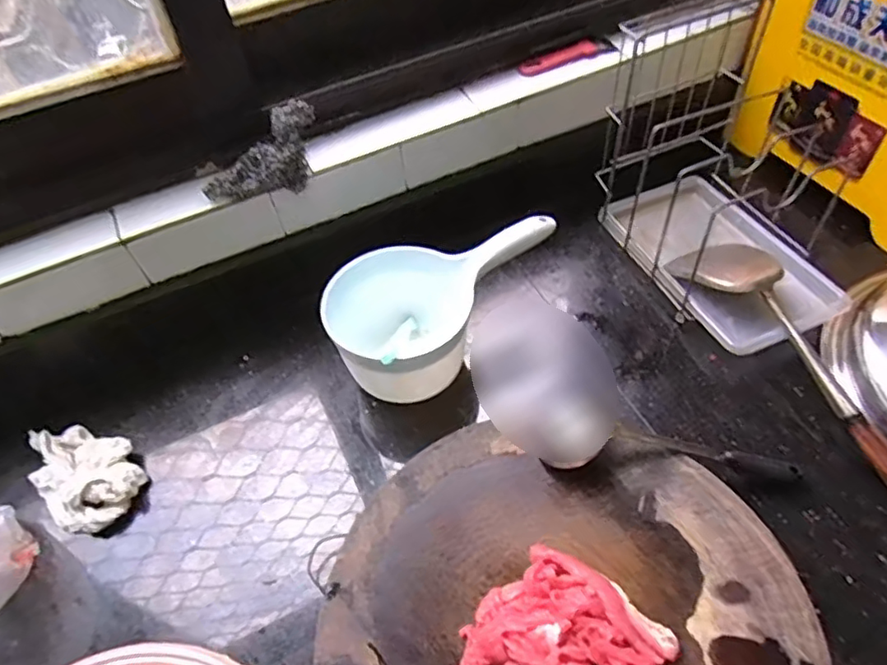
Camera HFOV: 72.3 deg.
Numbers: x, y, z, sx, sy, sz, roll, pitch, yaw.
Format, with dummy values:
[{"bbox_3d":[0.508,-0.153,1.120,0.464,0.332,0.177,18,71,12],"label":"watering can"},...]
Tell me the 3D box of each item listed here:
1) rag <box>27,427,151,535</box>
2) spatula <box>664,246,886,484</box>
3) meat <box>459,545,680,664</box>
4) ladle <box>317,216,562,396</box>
[{"bbox_3d":[-0.365,0.135,0.614,0.087,0.046,0.144,-39,58,-23],"label":"rag"},{"bbox_3d":[0.364,0.008,0.619,0.081,0.069,0.304,-27,54,-15],"label":"spatula"},{"bbox_3d":[0.084,0.228,0.440,0.124,0.029,0.119,-39,58,-23],"label":"meat"},{"bbox_3d":[-0.007,-0.034,0.654,0.232,0.120,0.122,-36,57,-21],"label":"ladle"}]

